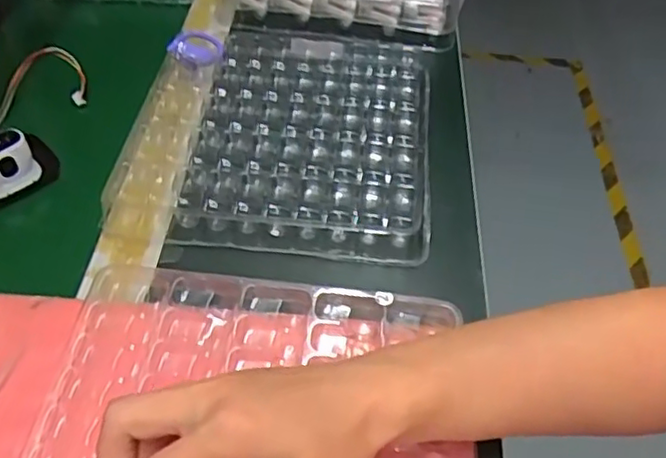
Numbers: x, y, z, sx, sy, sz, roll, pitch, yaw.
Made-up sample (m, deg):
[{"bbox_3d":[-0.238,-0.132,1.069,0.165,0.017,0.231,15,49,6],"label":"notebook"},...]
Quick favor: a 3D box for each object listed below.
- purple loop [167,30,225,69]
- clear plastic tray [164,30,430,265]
[{"bbox_3d":[-0.133,-0.174,0.623,0.054,0.017,0.036,-6,81,-38],"label":"purple loop"},{"bbox_3d":[-0.017,-0.094,0.581,0.202,0.026,0.279,4,51,2],"label":"clear plastic tray"}]

